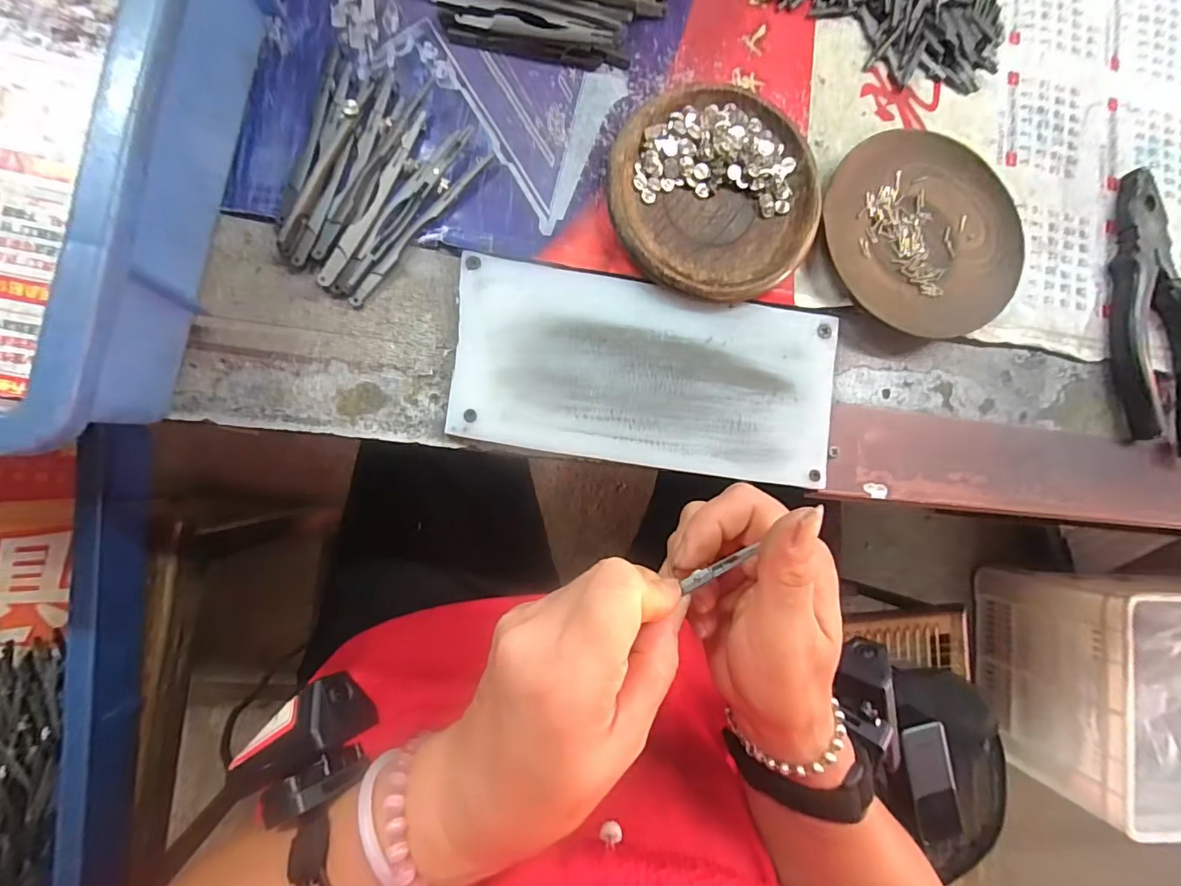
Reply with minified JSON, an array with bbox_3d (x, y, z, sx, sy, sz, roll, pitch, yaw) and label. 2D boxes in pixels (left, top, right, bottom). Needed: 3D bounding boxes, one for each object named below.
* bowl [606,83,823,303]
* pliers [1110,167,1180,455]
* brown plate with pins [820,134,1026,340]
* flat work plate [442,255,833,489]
[{"bbox_3d":[0.065,-0.130,0.274,0.112,0.015,0.110,1,86,-8],"label":"bowl"},{"bbox_3d":[0.335,-0.076,0.308,0.049,0.016,0.168,-2,86,-8],"label":"pliers"},{"bbox_3d":[0.185,-0.118,0.291,0.107,0.020,0.113,1,86,-8],"label":"brown plate with pins"},{"bbox_3d":[0.031,-0.036,0.269,0.196,0.009,0.091,8,85,-7],"label":"flat work plate"}]

